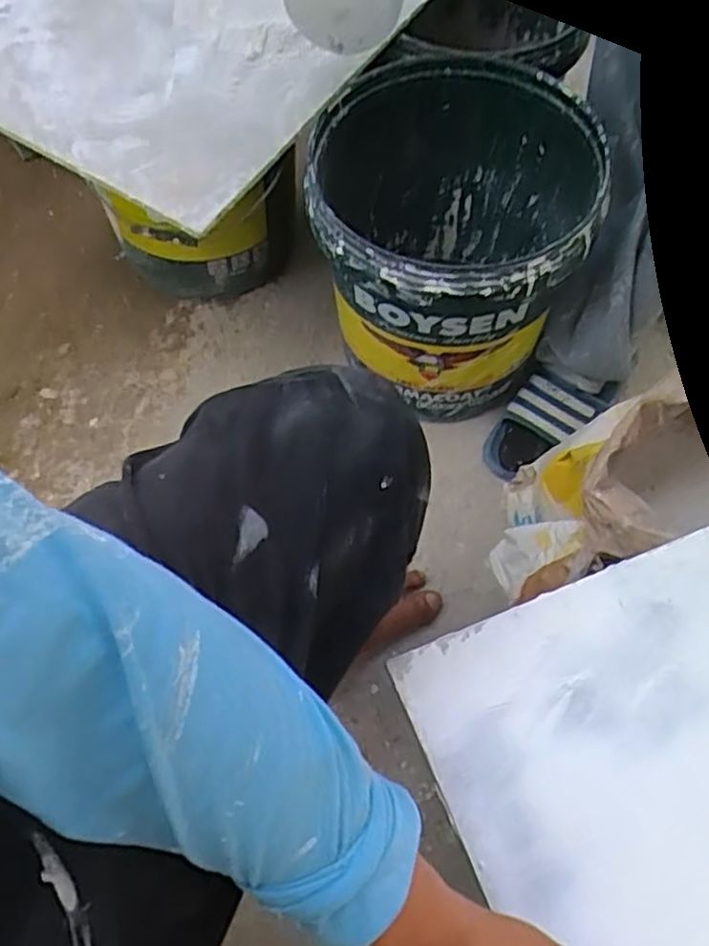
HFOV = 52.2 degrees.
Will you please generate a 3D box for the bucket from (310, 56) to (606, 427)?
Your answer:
[{"bbox_3d":[0.110,-0.290,0.915,0.320,0.281,0.365,12,64,4],"label":"bucket"}]

